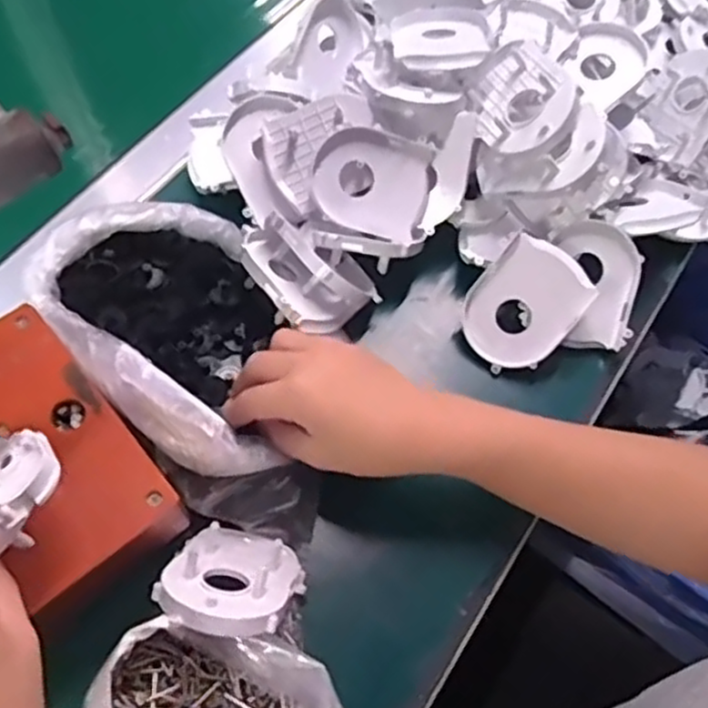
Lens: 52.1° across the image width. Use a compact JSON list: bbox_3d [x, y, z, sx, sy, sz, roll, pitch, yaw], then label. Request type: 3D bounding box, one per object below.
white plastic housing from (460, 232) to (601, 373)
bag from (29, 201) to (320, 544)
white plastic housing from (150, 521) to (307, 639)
[{"bbox_3d":[0.112,-0.032,0.481,0.067,0.011,0.083,44,102,10],"label":"white plastic housing"},{"bbox_3d":[-0.087,0.001,0.446,0.126,0.056,0.226,-37,70,-20],"label":"bag"},{"bbox_3d":[-0.065,0.119,0.375,0.064,0.065,0.018,15,104,3],"label":"white plastic housing"}]

